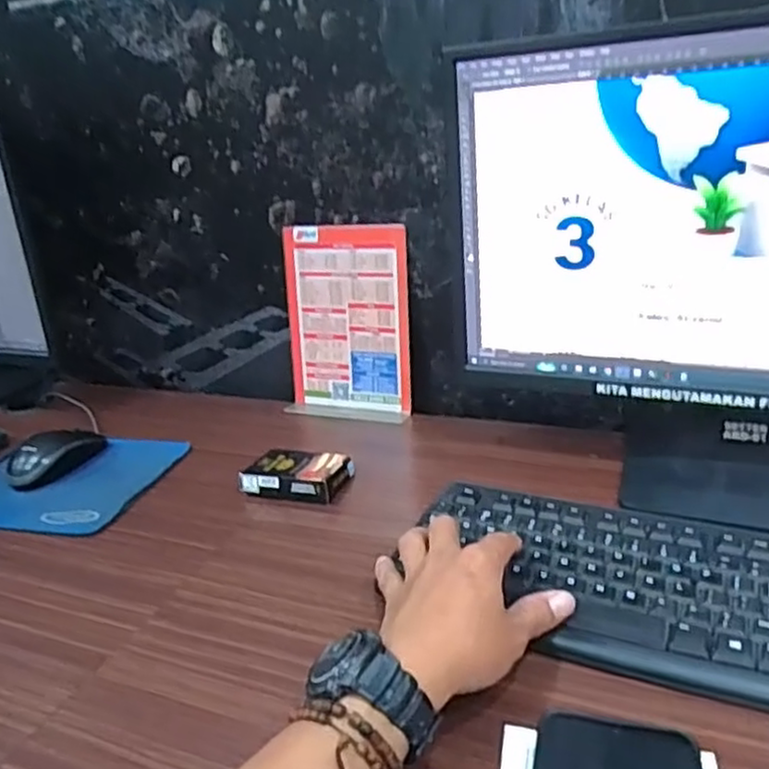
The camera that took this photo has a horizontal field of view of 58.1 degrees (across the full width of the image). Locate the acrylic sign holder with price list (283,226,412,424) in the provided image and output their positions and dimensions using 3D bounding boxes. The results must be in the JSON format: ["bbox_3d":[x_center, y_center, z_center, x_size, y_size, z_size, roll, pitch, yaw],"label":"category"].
[{"bbox_3d":[-0.044,-0.067,0.782,0.146,0.205,0.057,3,25,21],"label":"acrylic sign holder with price list"}]

